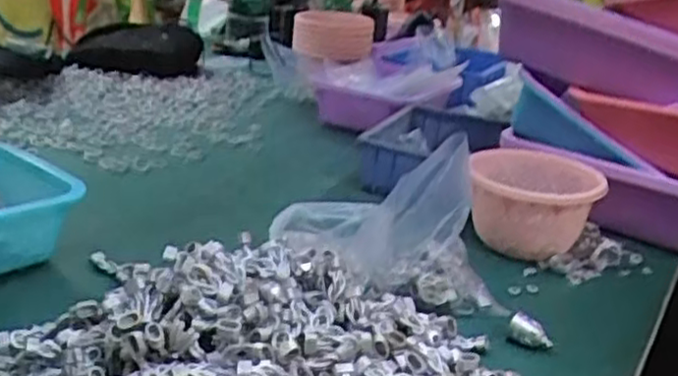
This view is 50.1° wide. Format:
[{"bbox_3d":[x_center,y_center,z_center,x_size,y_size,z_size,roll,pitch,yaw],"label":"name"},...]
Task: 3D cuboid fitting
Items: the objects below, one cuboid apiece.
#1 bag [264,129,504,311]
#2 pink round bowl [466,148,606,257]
[{"bbox_3d":[0.047,0.026,0.659,0.205,0.153,0.080,8,20,7],"label":"bag"},{"bbox_3d":[0.202,0.023,0.767,0.126,0.091,0.154,15,22,25],"label":"pink round bowl"}]

